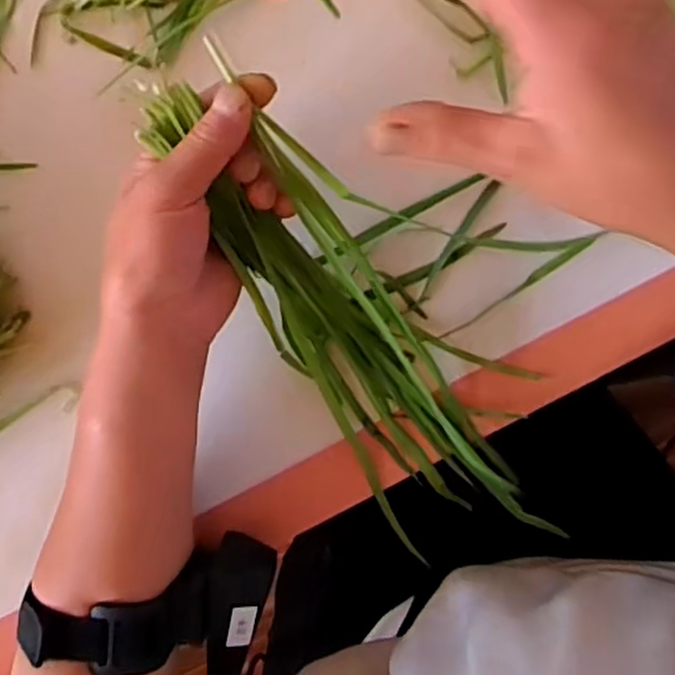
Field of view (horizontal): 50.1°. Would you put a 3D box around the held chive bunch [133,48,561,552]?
[{"bbox_3d":[0.008,-0.010,0.367,0.085,0.036,0.274,-34,108,4],"label":"held chive bunch"}]

